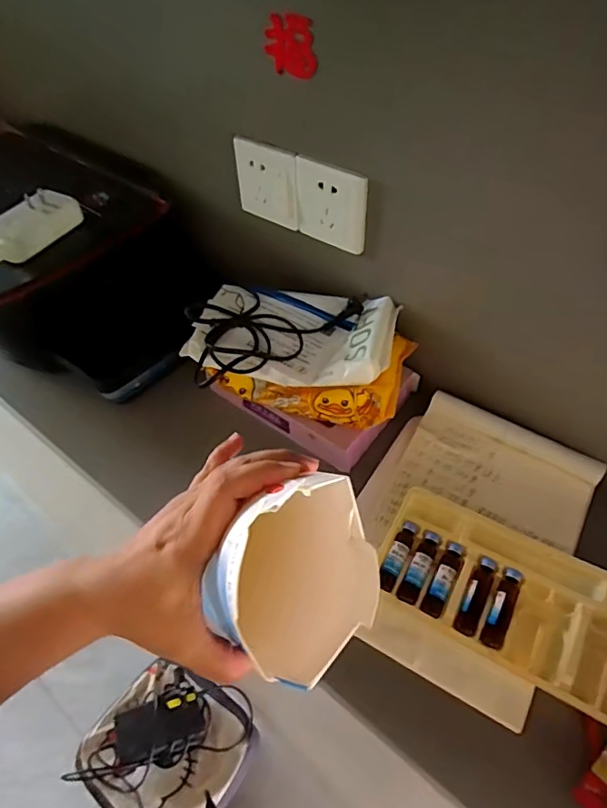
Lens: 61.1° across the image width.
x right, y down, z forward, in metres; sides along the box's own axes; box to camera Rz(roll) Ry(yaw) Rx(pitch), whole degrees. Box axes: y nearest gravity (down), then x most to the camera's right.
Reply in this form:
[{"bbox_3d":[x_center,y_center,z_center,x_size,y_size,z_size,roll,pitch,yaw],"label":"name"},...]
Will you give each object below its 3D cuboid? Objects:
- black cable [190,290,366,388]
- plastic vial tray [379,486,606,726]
[{"bbox_3d":[-0.050,-0.094,0.553,0.185,0.029,0.124,-30,57,-22],"label":"black cable"},{"bbox_3d":[0.191,0.170,0.448,0.245,0.022,0.118,23,55,17],"label":"plastic vial tray"}]

